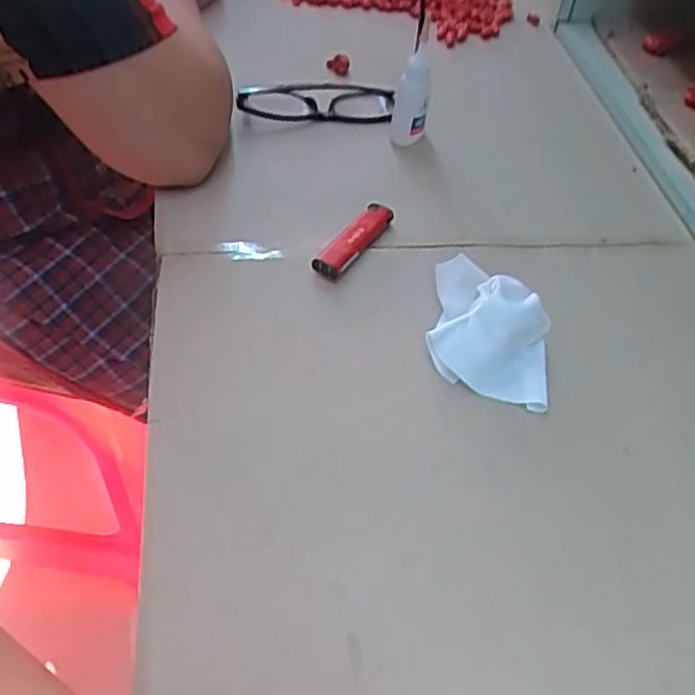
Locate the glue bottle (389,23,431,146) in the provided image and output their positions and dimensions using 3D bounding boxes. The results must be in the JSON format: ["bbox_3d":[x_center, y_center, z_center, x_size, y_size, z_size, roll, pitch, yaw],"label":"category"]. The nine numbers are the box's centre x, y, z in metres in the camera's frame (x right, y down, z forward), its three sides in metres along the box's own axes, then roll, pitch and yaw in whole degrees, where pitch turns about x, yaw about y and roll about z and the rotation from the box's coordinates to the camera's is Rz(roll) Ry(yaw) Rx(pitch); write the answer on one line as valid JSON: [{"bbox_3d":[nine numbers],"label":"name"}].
[{"bbox_3d":[0.048,-0.187,0.530,0.023,0.076,0.023,18,49,10],"label":"glue bottle"}]

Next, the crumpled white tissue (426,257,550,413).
[{"bbox_3d":[0.081,-0.012,0.407,0.068,0.039,0.073,13,48,5],"label":"crumpled white tissue"}]

